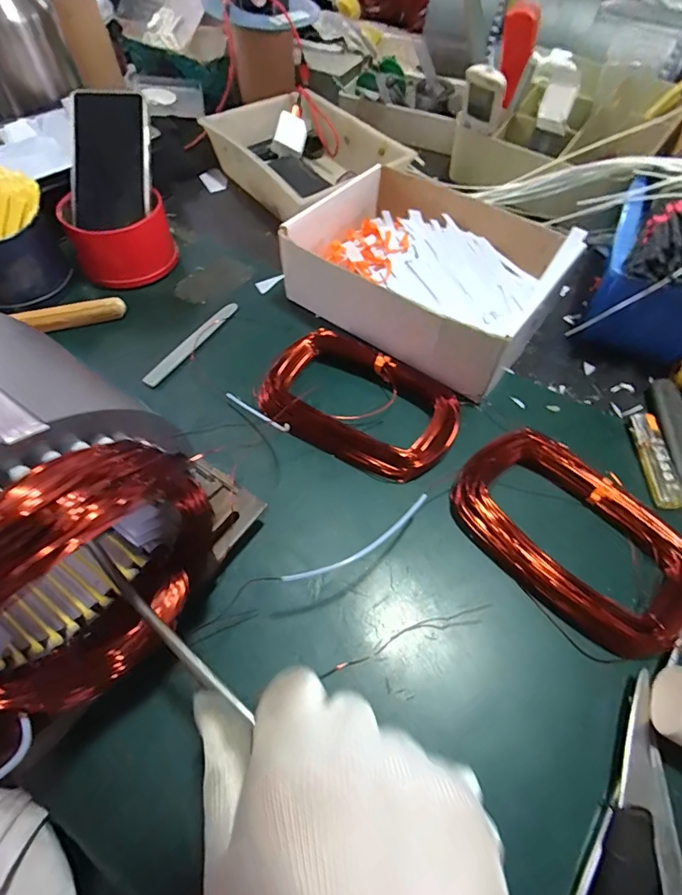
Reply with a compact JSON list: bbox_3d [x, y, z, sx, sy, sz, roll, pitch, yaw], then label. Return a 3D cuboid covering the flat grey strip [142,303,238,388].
[{"bbox_3d":[-0.148,-0.106,0.442,0.016,0.006,0.128,27,62,15],"label":"flat grey strip"}]

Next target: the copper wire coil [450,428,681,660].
[{"bbox_3d":[0.174,0.063,0.329,0.104,0.028,0.178,-37,66,-20],"label":"copper wire coil"}]

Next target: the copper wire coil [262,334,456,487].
[{"bbox_3d":[0.021,-0.045,0.396,0.170,0.031,0.118,24,62,14],"label":"copper wire coil"}]

